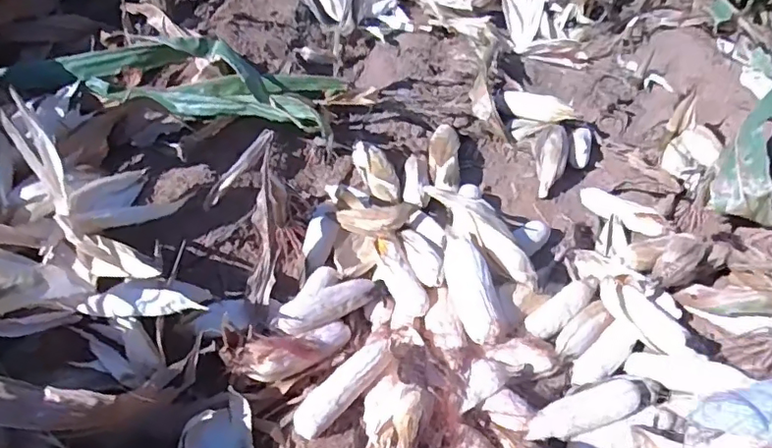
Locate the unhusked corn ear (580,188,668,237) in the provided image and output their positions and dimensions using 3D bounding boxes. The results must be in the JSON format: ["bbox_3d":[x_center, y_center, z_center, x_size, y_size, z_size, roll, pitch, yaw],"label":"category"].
[{"bbox_3d":[0.506,-0.027,1.223,0.064,0.043,0.203,-25,39,-29],"label":"unhusked corn ear"}]

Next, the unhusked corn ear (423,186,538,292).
[{"bbox_3d":[0.192,0.007,1.092,0.072,0.052,0.298,-22,52,-27],"label":"unhusked corn ear"}]

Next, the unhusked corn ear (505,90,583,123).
[{"bbox_3d":[0.390,-0.296,1.429,0.198,0.050,0.070,29,48,20],"label":"unhusked corn ear"}]

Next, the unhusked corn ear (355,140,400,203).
[{"bbox_3d":[-0.018,-0.117,1.226,0.067,0.047,0.201,-10,47,-17],"label":"unhusked corn ear"}]

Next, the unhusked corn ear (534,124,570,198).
[{"bbox_3d":[0.386,-0.156,1.318,0.076,0.053,0.215,13,63,5],"label":"unhusked corn ear"}]

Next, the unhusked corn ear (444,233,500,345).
[{"bbox_3d":[0.149,0.106,0.963,0.077,0.047,0.197,-6,60,-14],"label":"unhusked corn ear"}]

